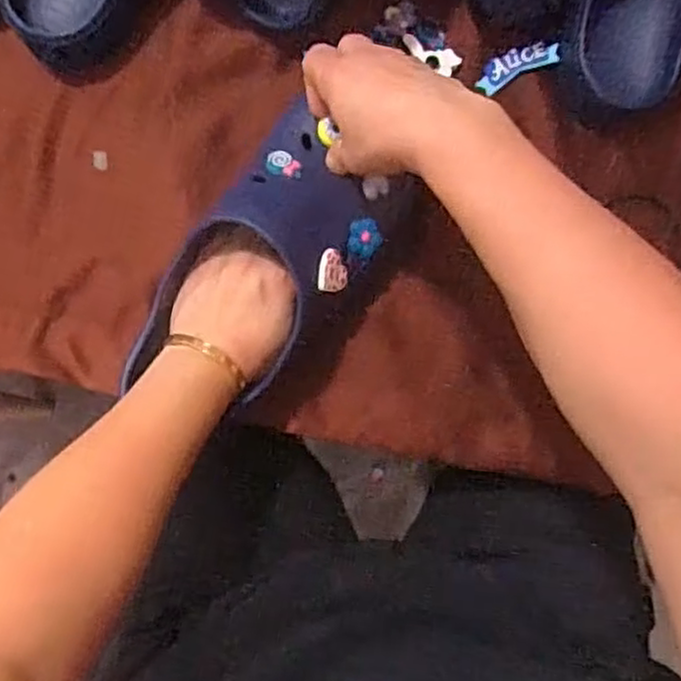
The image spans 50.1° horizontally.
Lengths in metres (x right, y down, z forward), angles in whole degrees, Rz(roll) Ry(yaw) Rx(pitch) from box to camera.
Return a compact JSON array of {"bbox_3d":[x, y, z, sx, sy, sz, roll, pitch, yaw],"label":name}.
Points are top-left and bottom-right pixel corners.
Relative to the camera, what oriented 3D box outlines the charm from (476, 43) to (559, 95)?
[{"bbox_3d":[0.133,-0.207,0.546,0.061,0.006,0.021,-21,86,10],"label":"charm"}]

